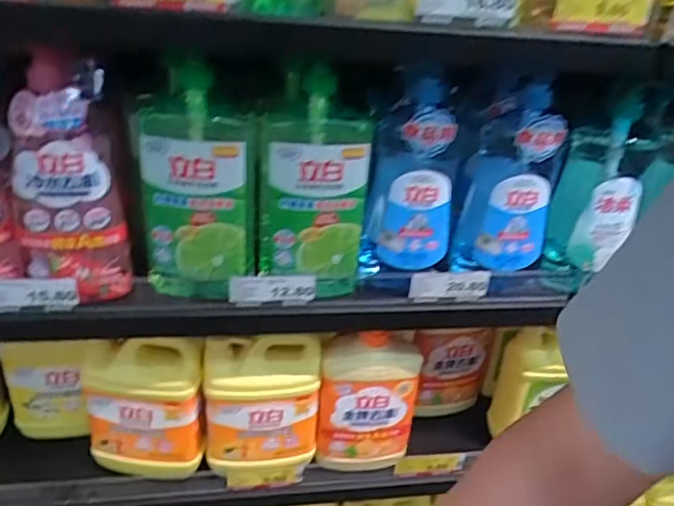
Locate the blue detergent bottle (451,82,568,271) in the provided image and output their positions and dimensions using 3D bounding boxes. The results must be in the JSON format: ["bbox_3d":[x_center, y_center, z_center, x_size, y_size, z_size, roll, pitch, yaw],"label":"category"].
[{"bbox_3d":[0.203,-0.076,0.688,0.084,0.221,0.084,-3,29,-13],"label":"blue detergent bottle"}]

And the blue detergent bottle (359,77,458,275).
[{"bbox_3d":[0.087,-0.072,0.664,0.106,0.218,0.058,5,28,1],"label":"blue detergent bottle"}]

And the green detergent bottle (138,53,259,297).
[{"bbox_3d":[-0.150,-0.076,0.633,0.117,0.229,0.096,1,28,-6],"label":"green detergent bottle"}]

